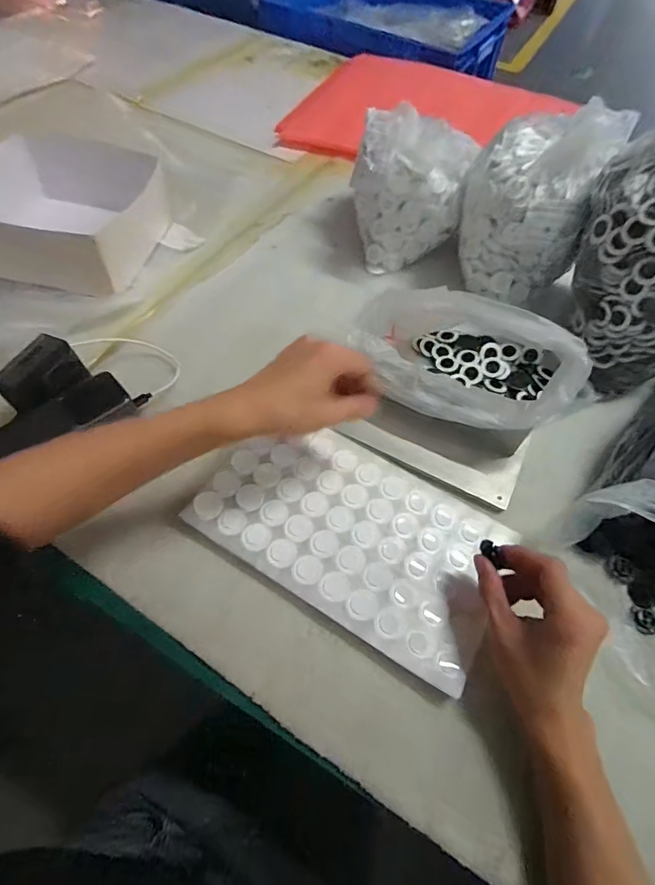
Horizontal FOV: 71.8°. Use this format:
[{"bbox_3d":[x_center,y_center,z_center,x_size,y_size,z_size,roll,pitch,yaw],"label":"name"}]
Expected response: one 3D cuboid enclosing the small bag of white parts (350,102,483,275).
[{"bbox_3d":[0.112,-0.353,0.621,0.150,0.177,0.139,9,58,3],"label":"small bag of white parts"}]

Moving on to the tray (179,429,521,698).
[{"bbox_3d":[0.024,0.081,0.435,0.278,0.011,0.159,28,61,15],"label":"tray"}]

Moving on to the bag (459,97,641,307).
[{"bbox_3d":[0.253,-0.311,0.571,0.145,0.198,0.164,15,58,6],"label":"bag"}]

